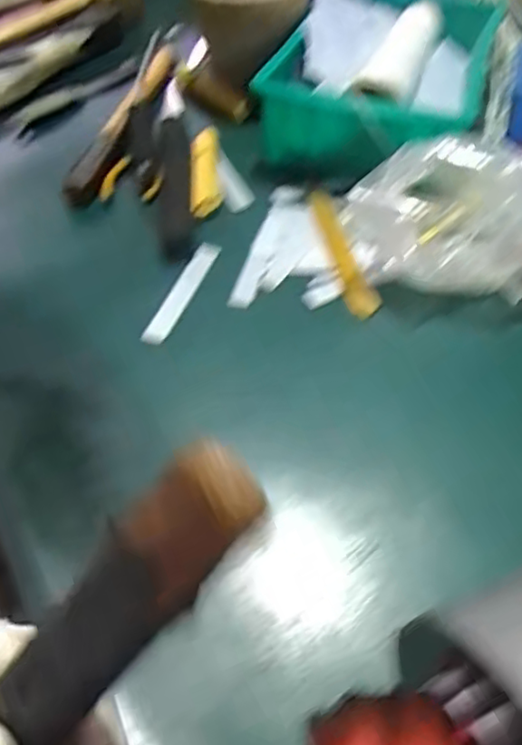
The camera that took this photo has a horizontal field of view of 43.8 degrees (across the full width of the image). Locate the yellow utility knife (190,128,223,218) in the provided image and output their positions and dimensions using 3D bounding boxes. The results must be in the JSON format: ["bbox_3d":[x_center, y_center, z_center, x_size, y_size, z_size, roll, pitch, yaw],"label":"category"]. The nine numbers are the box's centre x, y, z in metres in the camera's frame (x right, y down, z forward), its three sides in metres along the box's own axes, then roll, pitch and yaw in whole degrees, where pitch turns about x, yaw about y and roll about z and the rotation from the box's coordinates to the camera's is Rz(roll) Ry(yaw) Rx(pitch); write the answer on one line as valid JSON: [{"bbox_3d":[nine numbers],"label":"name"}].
[{"bbox_3d":[-0.046,-0.170,0.547,0.025,0.025,0.095,-2,50,-1],"label":"yellow utility knife"}]

